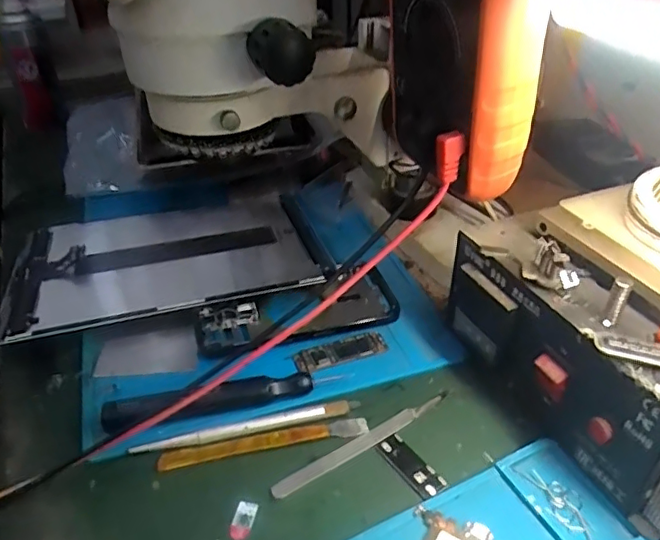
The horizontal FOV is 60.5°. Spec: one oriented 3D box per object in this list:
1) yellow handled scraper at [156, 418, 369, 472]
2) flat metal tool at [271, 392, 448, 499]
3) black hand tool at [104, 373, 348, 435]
[{"bbox_3d":[-0.038,0.099,0.328,0.120,0.004,0.012,-8,36,-8],"label":"yellow handled scraper"},{"bbox_3d":[0.021,0.099,0.329,0.122,0.004,0.010,-21,40,-25],"label":"flat metal tool"},{"bbox_3d":[-0.062,0.077,0.344,0.145,0.018,0.015,-10,36,-11],"label":"black hand tool"}]

